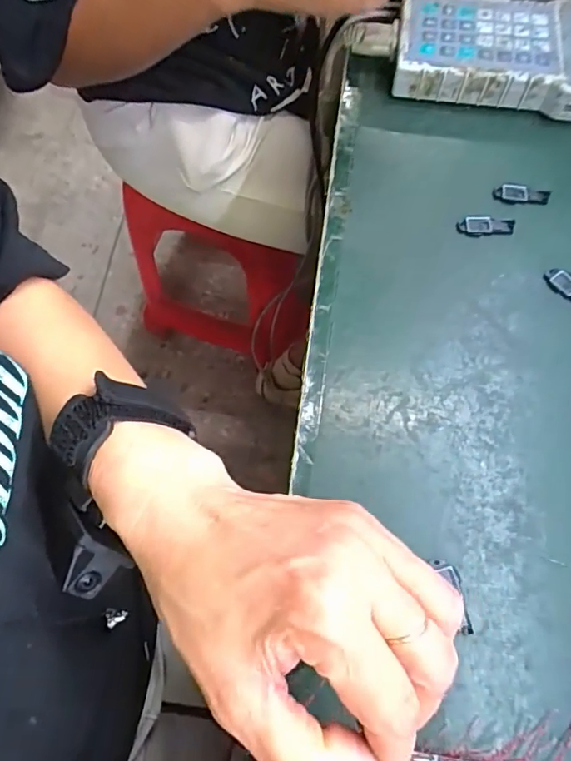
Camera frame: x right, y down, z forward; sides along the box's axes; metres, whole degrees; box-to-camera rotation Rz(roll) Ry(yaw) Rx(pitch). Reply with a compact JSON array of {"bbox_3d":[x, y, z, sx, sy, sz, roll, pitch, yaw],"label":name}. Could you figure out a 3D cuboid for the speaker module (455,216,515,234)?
[{"bbox_3d":[0.145,-0.113,0.386,0.041,0.004,0.015,-1,67,1],"label":"speaker module"}]

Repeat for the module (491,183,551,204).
[{"bbox_3d":[0.176,-0.138,0.396,0.043,0.005,0.016,6,67,4],"label":"module"}]

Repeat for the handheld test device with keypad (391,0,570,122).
[{"bbox_3d":[0.198,-0.261,0.430,0.214,0.033,0.097,8,67,5],"label":"handheld test device with keypad"}]

